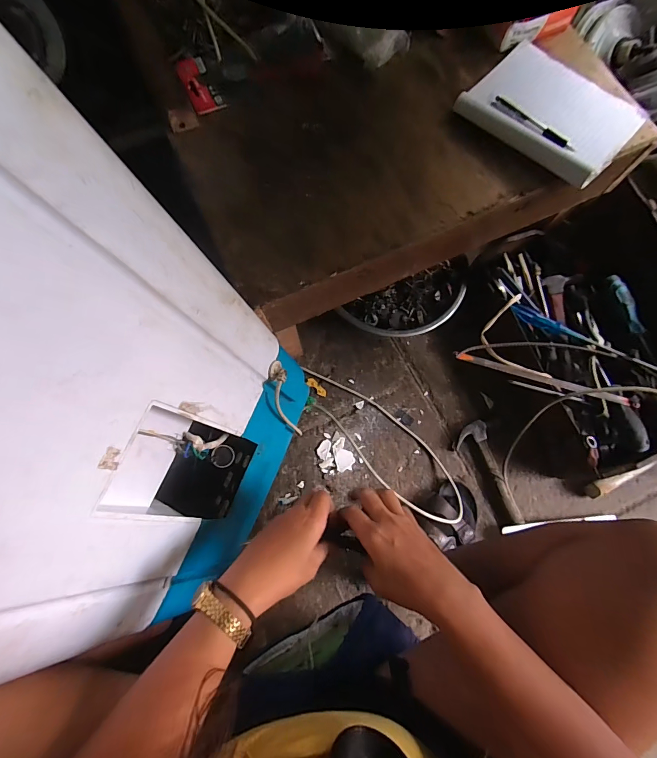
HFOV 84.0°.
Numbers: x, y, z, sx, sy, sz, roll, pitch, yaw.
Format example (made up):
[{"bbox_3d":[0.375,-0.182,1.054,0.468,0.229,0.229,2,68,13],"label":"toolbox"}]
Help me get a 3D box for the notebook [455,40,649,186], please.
[{"bbox_3d":[0.320,-0.385,0.523,0.215,0.023,0.180,42,76,10],"label":"notebook"}]

